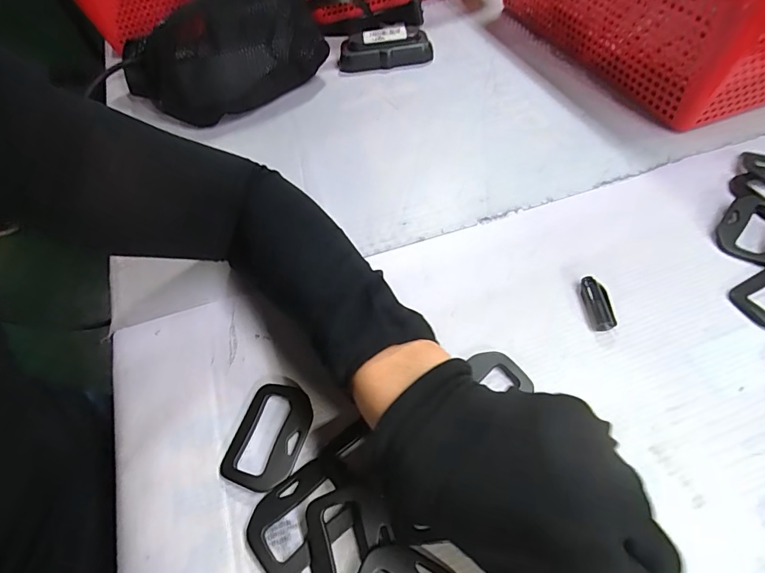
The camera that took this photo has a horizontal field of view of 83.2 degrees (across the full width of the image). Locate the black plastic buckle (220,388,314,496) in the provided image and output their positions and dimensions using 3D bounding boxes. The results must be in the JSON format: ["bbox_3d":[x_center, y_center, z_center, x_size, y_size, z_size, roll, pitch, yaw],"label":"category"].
[{"bbox_3d":[-0.068,0.089,0.258,0.043,0.005,0.061,10,55,13],"label":"black plastic buckle"}]

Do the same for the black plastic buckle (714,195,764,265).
[{"bbox_3d":[0.275,-0.043,0.317,0.042,0.008,0.063,35,64,27],"label":"black plastic buckle"}]

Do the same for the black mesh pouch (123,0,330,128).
[{"bbox_3d":[-0.160,-0.240,0.445,0.192,0.100,0.072,-30,57,-16],"label":"black mesh pouch"}]

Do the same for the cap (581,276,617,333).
[{"bbox_3d":[0.147,0.012,0.292,0.018,0.010,0.038,0,54,5],"label":"cap"}]

